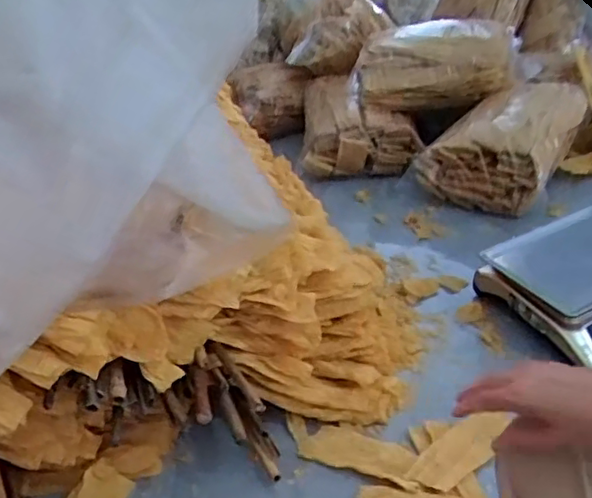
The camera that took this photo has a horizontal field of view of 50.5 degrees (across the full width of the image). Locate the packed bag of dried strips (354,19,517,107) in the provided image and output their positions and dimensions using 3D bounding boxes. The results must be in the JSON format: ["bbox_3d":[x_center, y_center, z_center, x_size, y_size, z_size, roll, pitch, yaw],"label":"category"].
[{"bbox_3d":[0.390,-0.526,1.762,0.435,0.207,0.203,4,35,17],"label":"packed bag of dried strips"}]

